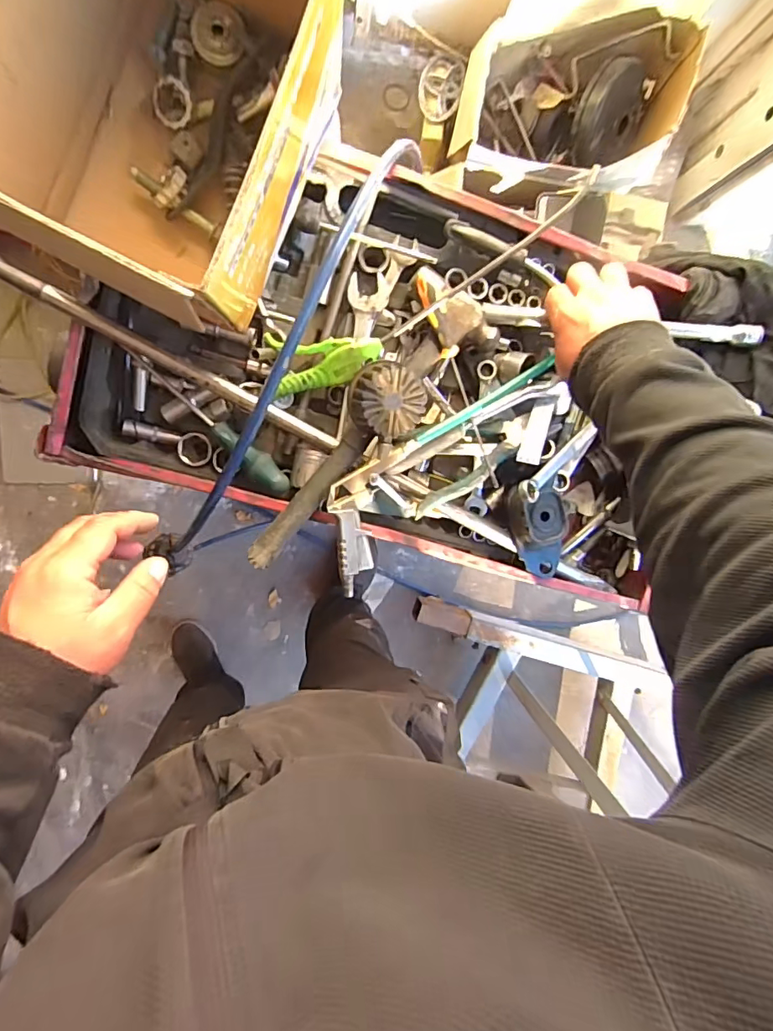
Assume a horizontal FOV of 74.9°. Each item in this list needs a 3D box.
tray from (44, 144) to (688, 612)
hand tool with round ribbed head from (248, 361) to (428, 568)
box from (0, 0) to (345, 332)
[{"bbox_3d":[0.031,-0.155,0.561,0.685,0.138,0.369,15,96,-7],"label":"tray"},{"bbox_3d":[-0.059,-0.046,0.511,0.074,0.054,0.246,40,92,-9],"label":"hand tool with round ribbed head"},{"bbox_3d":[-0.167,-0.306,0.389,0.193,0.195,0.255,24,94,-8],"label":"box"}]

